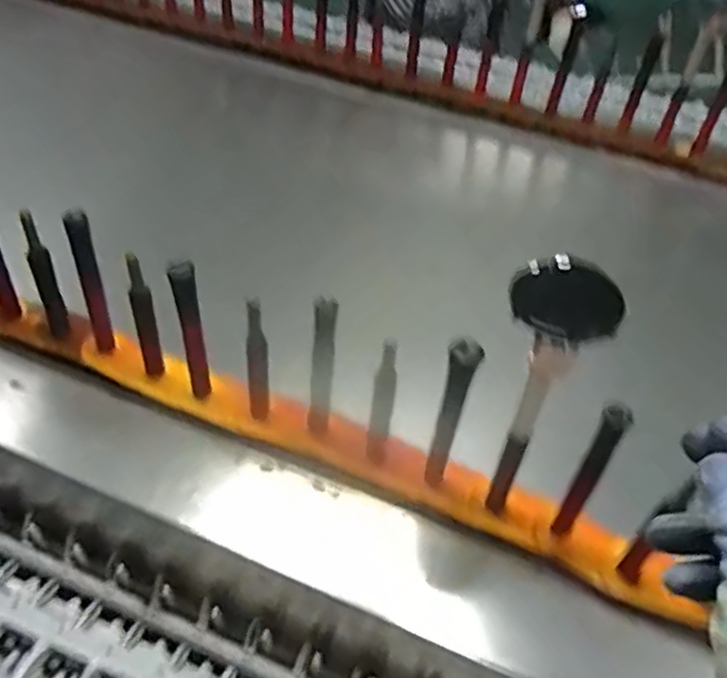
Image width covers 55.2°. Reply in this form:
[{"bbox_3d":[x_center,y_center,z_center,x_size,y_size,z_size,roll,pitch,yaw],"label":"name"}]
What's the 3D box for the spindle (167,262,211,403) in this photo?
[{"bbox_3d":[-0.133,-0.005,0.540,0.017,0.137,0.013,-16,51,-20],"label":"spindle"}]

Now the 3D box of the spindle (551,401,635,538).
[{"bbox_3d":[0.154,0.094,0.480,0.018,0.137,0.018,30,51,20],"label":"spindle"}]

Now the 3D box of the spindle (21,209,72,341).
[{"bbox_3d":[-0.272,-0.048,0.598,0.018,0.136,0.018,-21,53,-24],"label":"spindle"}]

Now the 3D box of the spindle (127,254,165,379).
[{"bbox_3d":[-0.176,-0.019,0.560,0.016,0.122,0.019,-10,49,-16],"label":"spindle"}]

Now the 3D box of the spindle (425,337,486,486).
[{"bbox_3d":[0.061,0.056,0.498,0.019,0.145,0.022,18,48,10],"label":"spindle"}]

